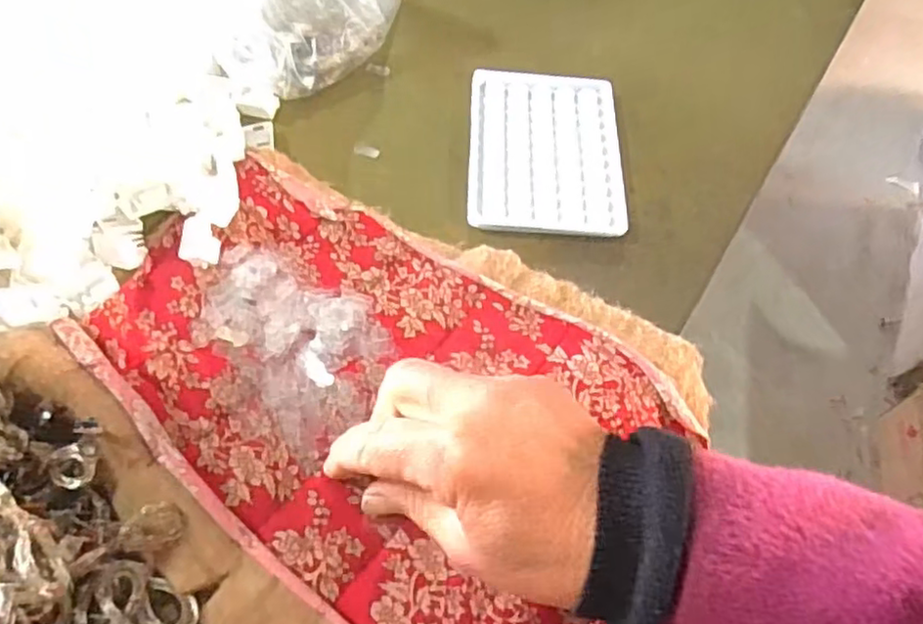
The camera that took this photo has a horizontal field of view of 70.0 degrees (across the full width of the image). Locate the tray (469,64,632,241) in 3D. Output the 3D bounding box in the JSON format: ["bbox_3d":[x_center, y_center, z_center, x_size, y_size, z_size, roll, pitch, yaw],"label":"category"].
[{"bbox_3d":[0.052,-0.102,0.417,0.093,0.015,0.126,3,59,-2],"label":"tray"}]

